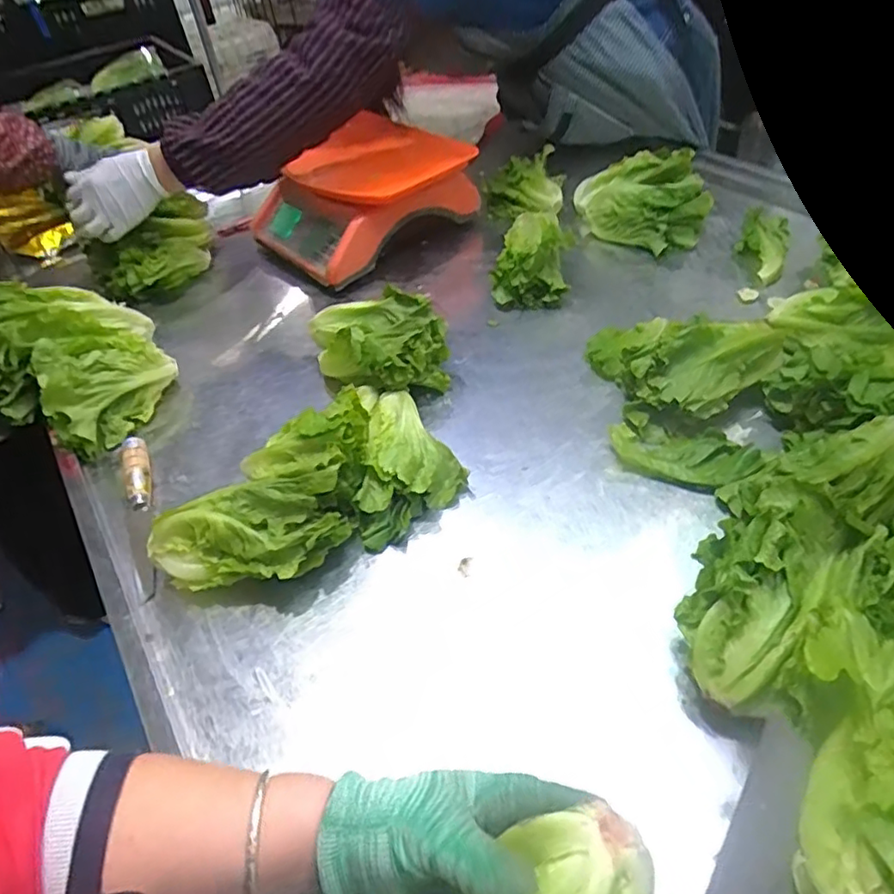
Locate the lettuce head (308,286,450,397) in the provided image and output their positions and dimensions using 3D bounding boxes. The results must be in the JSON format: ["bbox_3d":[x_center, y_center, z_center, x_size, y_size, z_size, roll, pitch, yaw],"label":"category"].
[{"bbox_3d":[-0.078,-0.114,0.724,0.154,0.081,0.163,-11,45,-4],"label":"lettuce head"}]

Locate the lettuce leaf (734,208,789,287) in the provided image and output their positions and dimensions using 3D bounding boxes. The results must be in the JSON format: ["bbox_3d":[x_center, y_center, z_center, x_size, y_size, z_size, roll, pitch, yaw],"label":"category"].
[{"bbox_3d":[0.438,-0.280,0.852,0.063,0.034,0.157,16,50,22],"label":"lettuce leaf"}]

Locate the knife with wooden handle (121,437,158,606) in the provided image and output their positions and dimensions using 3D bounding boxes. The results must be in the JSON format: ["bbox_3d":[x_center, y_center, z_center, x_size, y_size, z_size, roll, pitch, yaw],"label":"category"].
[{"bbox_3d":[-0.303,0.063,0.610,0.026,0.033,0.197,-20,47,-12],"label":"knife with wooden handle"}]

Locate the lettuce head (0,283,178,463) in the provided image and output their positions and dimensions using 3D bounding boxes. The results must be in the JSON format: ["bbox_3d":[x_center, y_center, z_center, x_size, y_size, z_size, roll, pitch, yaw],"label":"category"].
[{"bbox_3d":[-0.462,-0.109,0.742,0.236,0.113,0.183,18,51,23],"label":"lettuce head"}]

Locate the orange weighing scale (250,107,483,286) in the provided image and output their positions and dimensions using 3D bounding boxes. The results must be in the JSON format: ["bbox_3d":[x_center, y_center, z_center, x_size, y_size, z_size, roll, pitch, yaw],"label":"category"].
[{"bbox_3d":[-0.135,-0.391,0.955,0.298,0.127,0.257,-31,50,-21],"label":"orange weighing scale"}]

